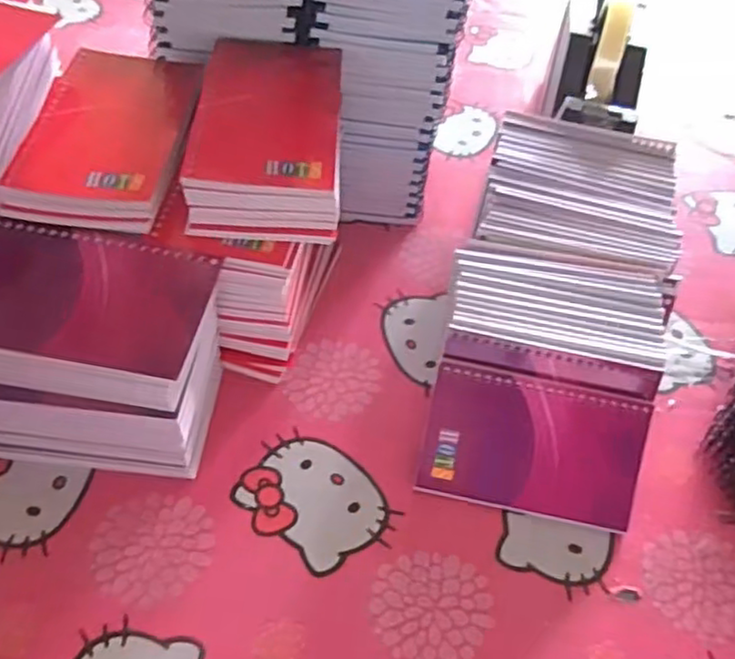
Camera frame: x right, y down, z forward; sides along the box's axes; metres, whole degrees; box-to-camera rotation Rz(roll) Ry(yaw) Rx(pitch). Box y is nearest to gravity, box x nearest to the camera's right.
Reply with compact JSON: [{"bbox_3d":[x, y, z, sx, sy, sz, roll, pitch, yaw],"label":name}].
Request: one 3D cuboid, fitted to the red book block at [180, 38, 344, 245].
[{"bbox_3d":[-0.057,-0.117,0.393,0.081,0.037,0.138,2,54,-3],"label":"red book block"}]

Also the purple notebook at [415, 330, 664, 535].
[{"bbox_3d":[0.104,0.062,0.403,0.129,0.005,0.100,11,92,3],"label":"purple notebook"}]

